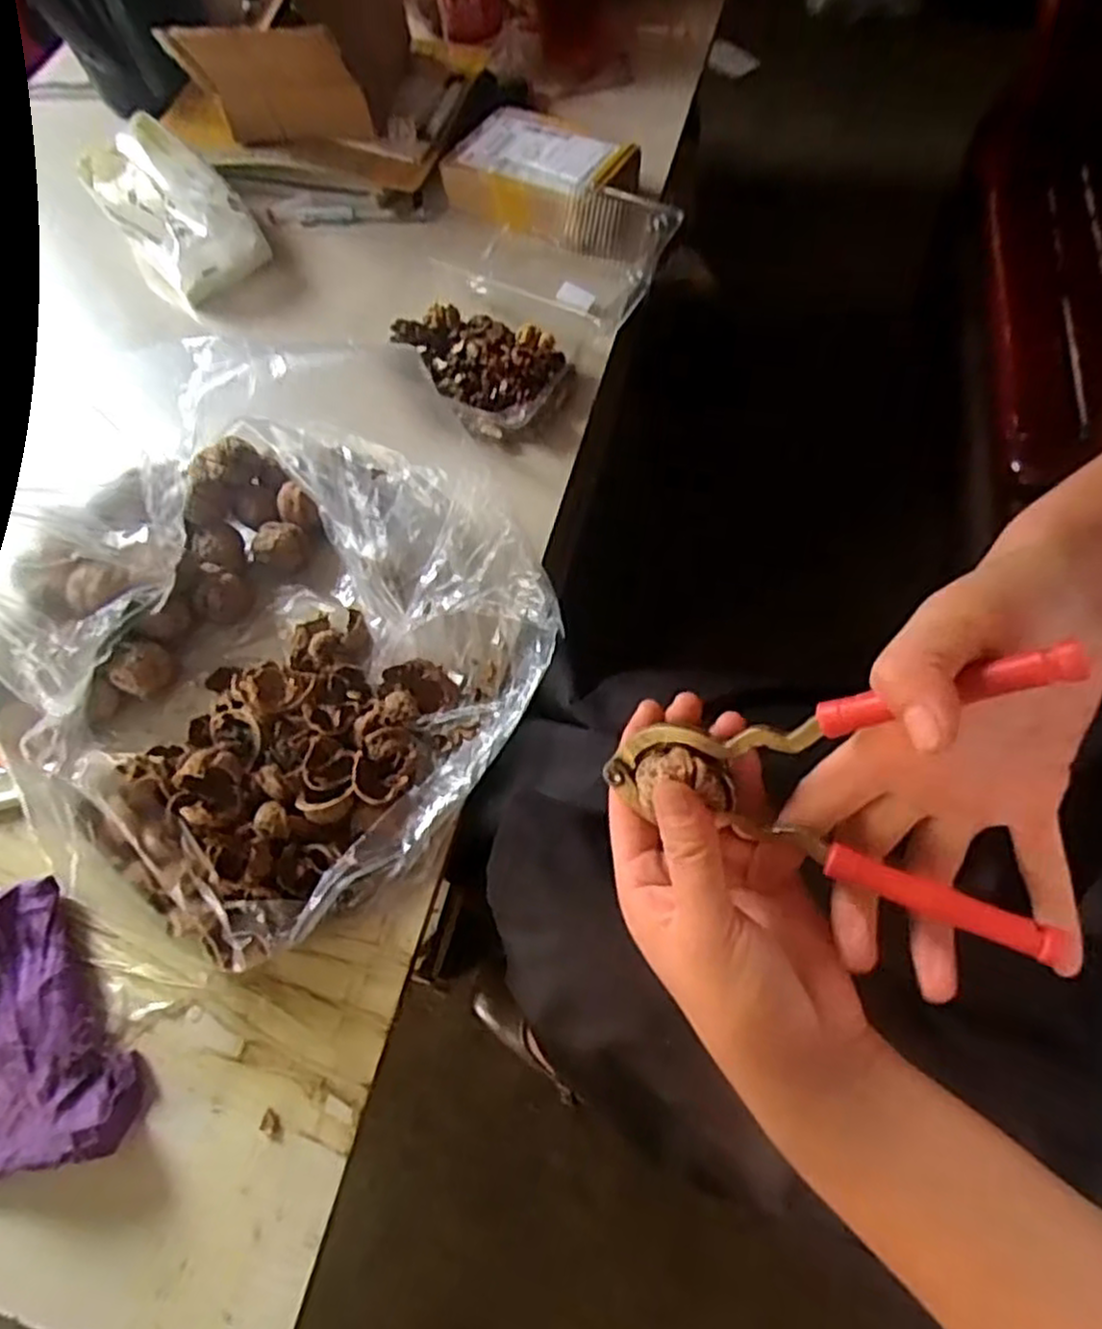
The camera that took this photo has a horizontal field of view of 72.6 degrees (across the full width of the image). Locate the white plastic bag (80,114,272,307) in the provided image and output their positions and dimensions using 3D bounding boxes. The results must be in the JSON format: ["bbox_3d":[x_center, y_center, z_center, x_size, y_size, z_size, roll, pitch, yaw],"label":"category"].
[{"bbox_3d":[-0.333,-0.407,0.669,0.101,0.075,0.152,-38,67,-12],"label":"white plastic bag"}]

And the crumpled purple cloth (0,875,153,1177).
[{"bbox_3d":[-0.301,0.204,0.408,0.120,0.034,0.157,-27,65,-7],"label":"crumpled purple cloth"}]

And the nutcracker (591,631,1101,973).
[{"bbox_3d":[0.104,0.056,0.288,0.160,0.112,0.018,-7,18,30],"label":"nutcracker"}]

